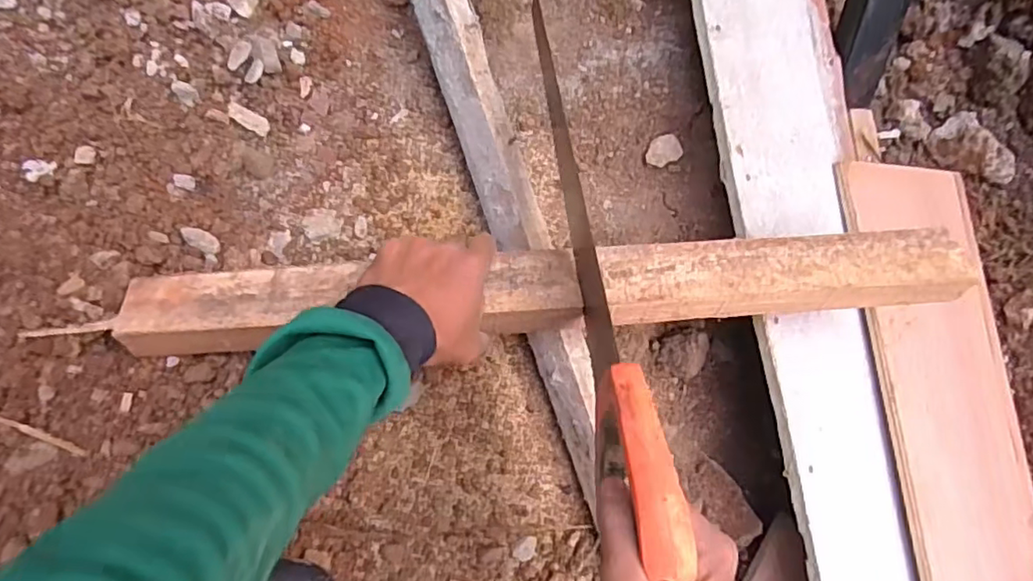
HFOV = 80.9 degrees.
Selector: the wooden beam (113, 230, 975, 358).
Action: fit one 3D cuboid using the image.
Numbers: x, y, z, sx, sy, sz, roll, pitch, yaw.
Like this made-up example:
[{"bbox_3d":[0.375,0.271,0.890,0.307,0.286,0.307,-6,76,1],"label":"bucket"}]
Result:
[{"bbox_3d":[0.046,-0.002,0.481,0.665,0.030,0.065,-3,88,-6],"label":"wooden beam"}]

